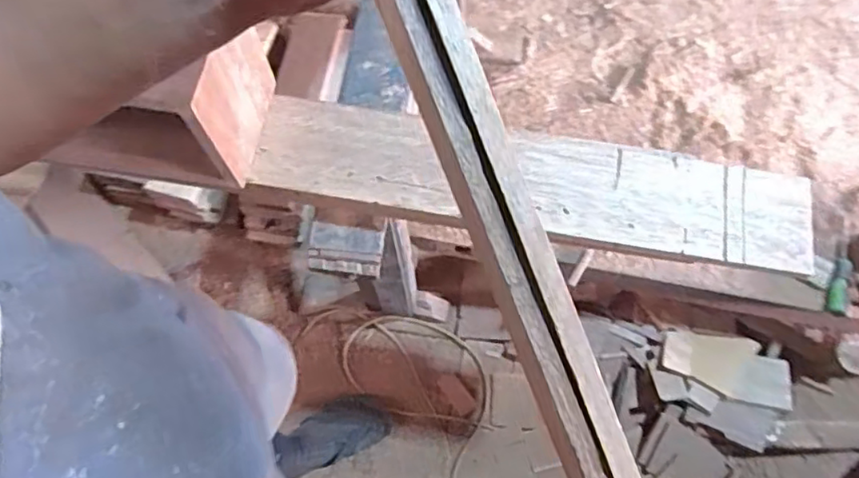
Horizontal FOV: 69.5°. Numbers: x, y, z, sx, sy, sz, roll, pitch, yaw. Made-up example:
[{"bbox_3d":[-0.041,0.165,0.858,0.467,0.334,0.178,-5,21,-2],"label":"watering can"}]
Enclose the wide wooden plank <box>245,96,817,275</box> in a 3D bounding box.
[{"bbox_3d":[0.100,-0.058,0.635,0.555,0.016,0.113,10,71,4],"label":"wide wooden plank"}]

